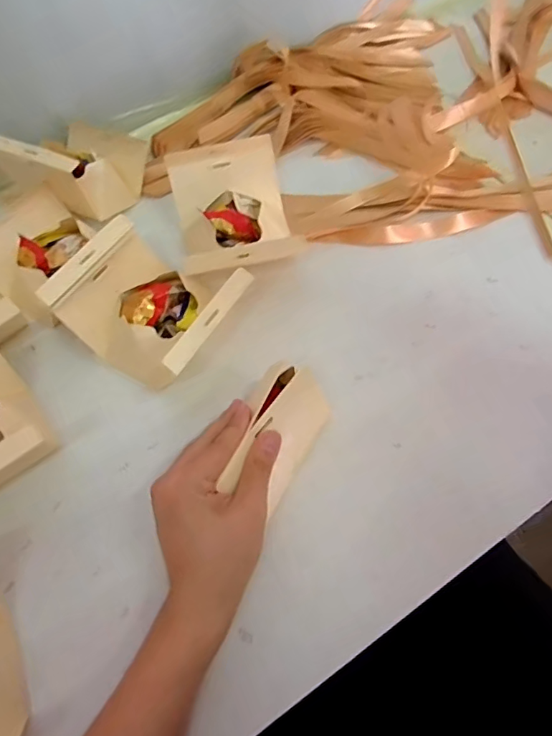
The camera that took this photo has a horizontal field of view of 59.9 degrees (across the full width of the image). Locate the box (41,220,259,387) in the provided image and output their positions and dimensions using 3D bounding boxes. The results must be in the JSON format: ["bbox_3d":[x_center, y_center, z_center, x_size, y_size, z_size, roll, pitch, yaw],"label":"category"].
[{"bbox_3d":[-0.123,-0.066,0.481,0.172,0.054,0.140,32,66,20],"label":"box"}]

